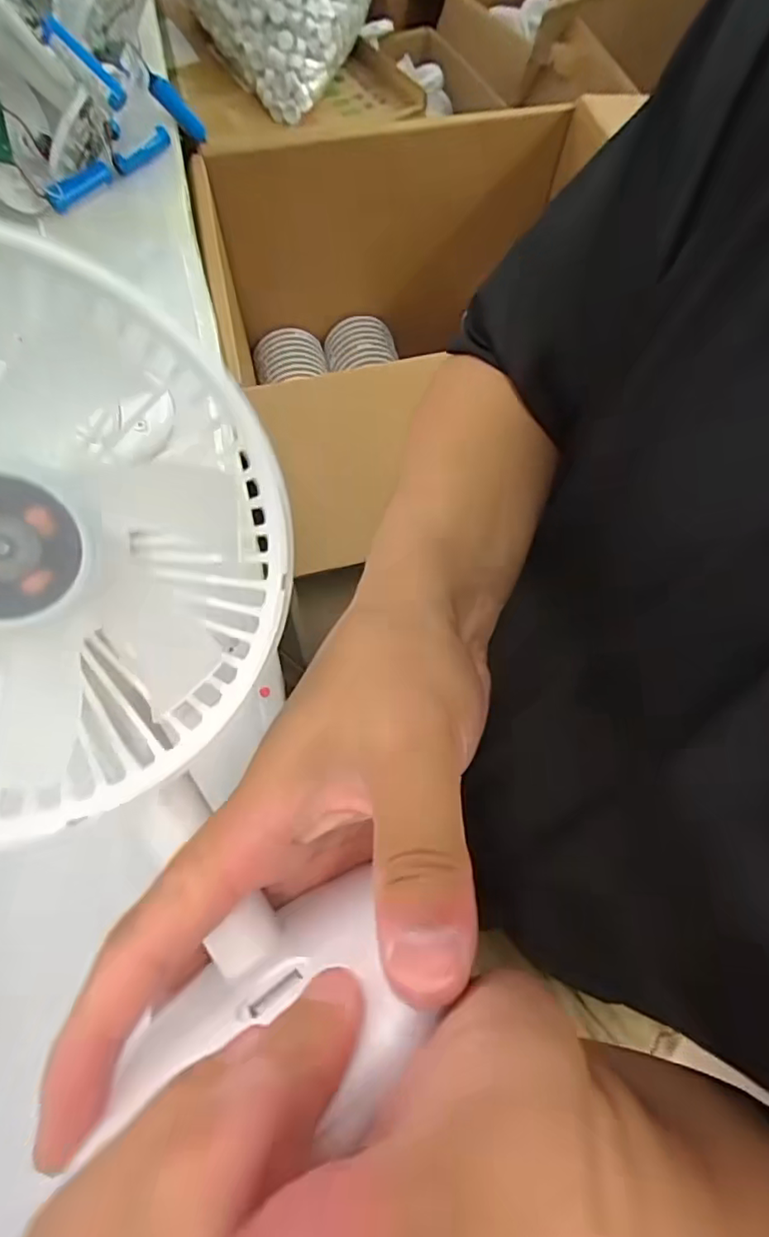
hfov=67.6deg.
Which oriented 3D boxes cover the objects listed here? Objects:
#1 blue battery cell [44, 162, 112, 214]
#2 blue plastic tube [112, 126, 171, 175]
[{"bbox_3d":[-0.302,-0.427,0.566,0.017,0.019,0.067,42,72,16],"label":"blue battery cell"},{"bbox_3d":[-0.245,-0.477,0.586,0.014,0.016,0.070,30,69,12],"label":"blue plastic tube"}]

